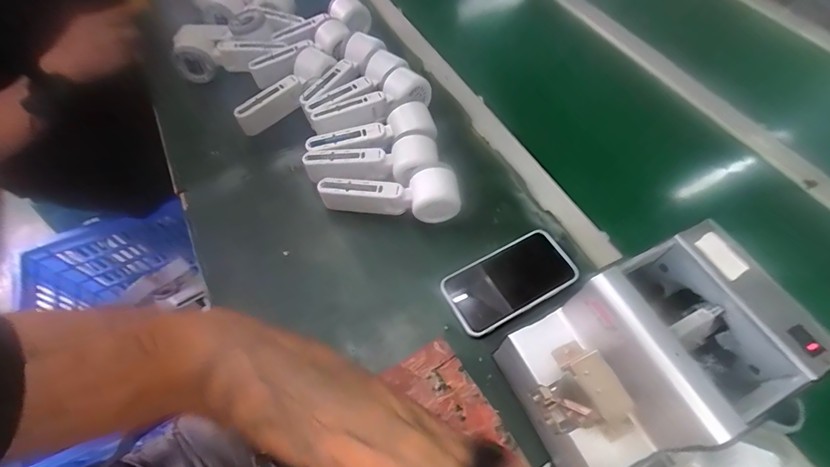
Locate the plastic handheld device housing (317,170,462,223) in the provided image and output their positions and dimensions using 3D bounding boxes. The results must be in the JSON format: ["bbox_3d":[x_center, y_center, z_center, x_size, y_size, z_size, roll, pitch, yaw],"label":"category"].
[{"bbox_3d":[-0.030,-0.045,0.457,0.165,0.052,0.055,-1,59,-2],"label":"plastic handheld device housing"}]

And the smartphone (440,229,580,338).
[{"bbox_3d":[0.107,0.052,0.430,0.145,0.009,0.074,-28,64,-10],"label":"smartphone"}]

